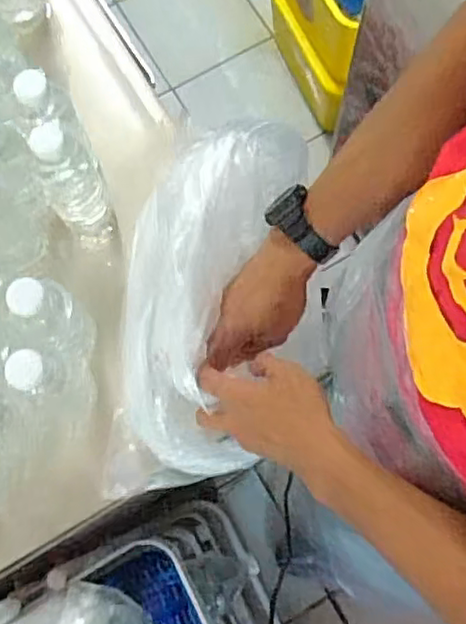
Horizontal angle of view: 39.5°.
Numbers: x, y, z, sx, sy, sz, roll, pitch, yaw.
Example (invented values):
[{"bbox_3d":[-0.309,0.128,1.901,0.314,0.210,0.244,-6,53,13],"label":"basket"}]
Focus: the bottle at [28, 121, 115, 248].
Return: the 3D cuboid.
[{"bbox_3d":[-0.161,-0.129,0.663,0.057,0.192,0.058,0,76,0],"label":"bottle"}]

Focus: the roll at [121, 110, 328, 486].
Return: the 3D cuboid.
[{"bbox_3d":[-0.035,-0.020,0.611,0.145,0.110,0.325,12,88,3],"label":"roll"}]

